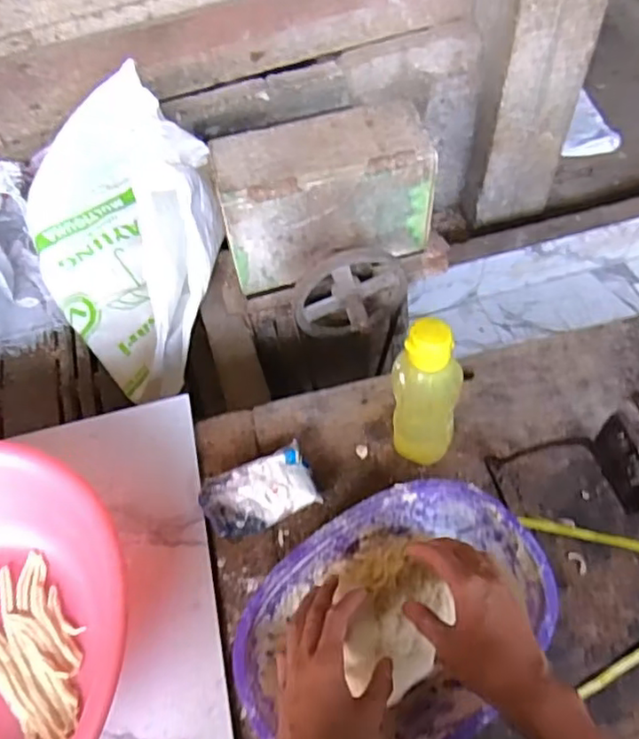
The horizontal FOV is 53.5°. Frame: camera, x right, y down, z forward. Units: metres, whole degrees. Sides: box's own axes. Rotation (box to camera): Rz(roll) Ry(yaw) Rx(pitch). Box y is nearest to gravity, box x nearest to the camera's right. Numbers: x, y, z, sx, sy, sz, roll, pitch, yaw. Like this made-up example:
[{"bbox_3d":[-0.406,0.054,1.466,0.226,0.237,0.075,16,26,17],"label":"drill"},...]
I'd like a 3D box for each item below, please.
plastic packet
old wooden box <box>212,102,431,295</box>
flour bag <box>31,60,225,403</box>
[{"bbox_3d":[-0.069,0.143,0.731,0.125,0.038,0.078,-18,56,-9],"label":"plastic packet"},{"bbox_3d":[0.009,-0.296,1.091,0.353,0.223,0.129,-14,55,-7],"label":"old wooden box"},{"bbox_3d":[-0.393,-0.309,1.259,0.376,0.251,0.741,-18,56,-10],"label":"flour bag"}]

